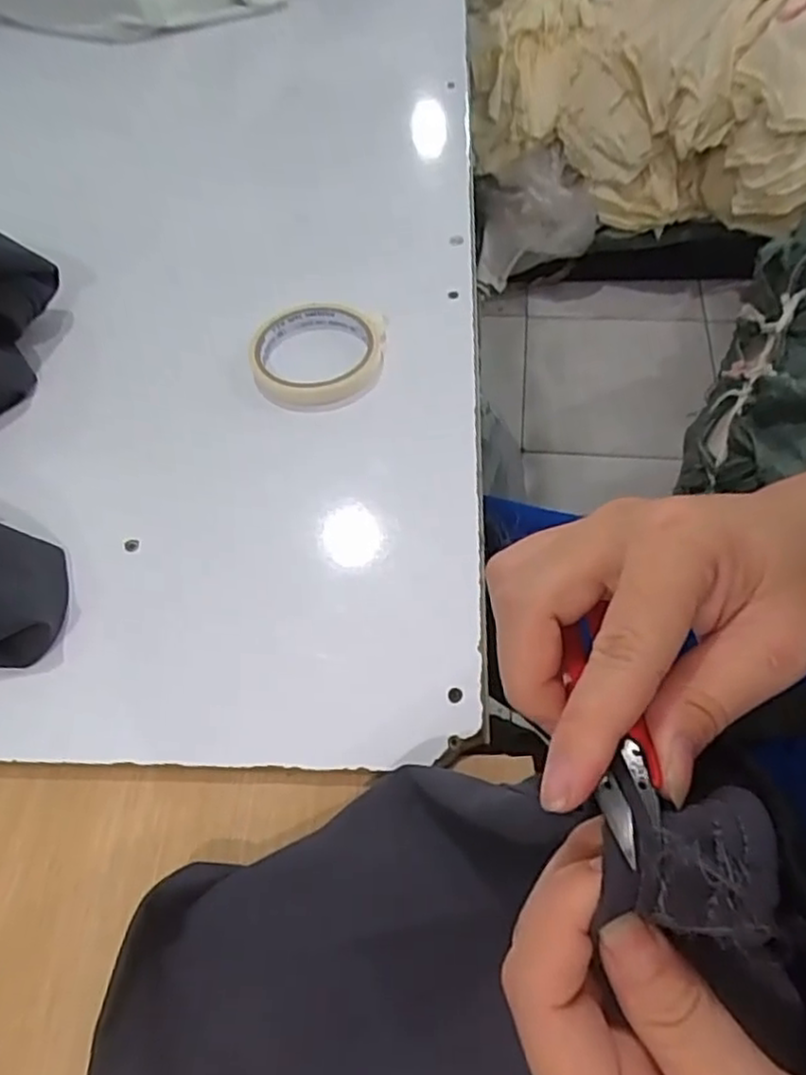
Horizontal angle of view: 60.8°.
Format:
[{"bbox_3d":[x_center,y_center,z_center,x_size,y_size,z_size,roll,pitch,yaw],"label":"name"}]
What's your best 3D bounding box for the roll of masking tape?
[{"bbox_3d":[-0.061,-0.128,0.493,0.090,0.023,0.093,-1,58,2],"label":"roll of masking tape"}]

